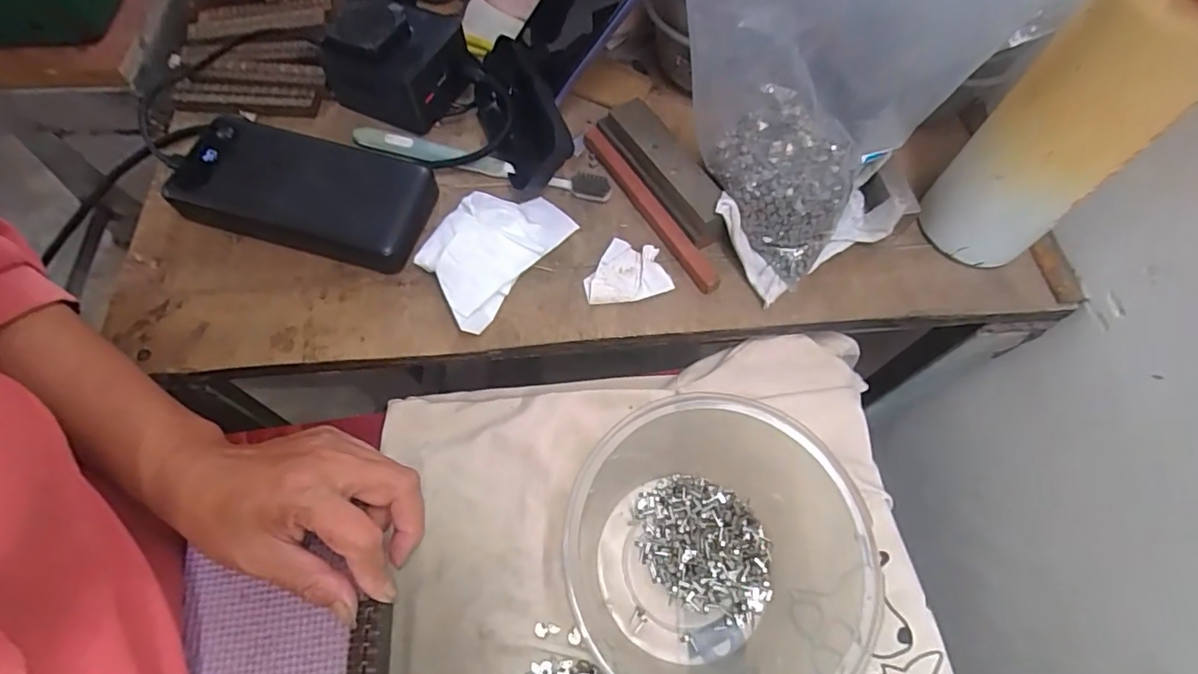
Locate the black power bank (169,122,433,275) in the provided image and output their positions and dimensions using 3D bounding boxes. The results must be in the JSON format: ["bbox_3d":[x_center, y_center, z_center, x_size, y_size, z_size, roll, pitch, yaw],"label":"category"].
[{"bbox_3d":[-0.186,-0.094,0.363,0.151,0.023,0.072,15,68,6],"label":"black power bank"}]

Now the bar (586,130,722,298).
[{"bbox_3d":[0.032,-0.091,0.377,0.013,0.009,0.149,-30,71,-12],"label":"bar"}]

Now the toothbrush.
[{"bbox_3d":[-0.081,-0.118,0.390,0.181,0.012,0.020,14,68,5],"label":"toothbrush"}]

